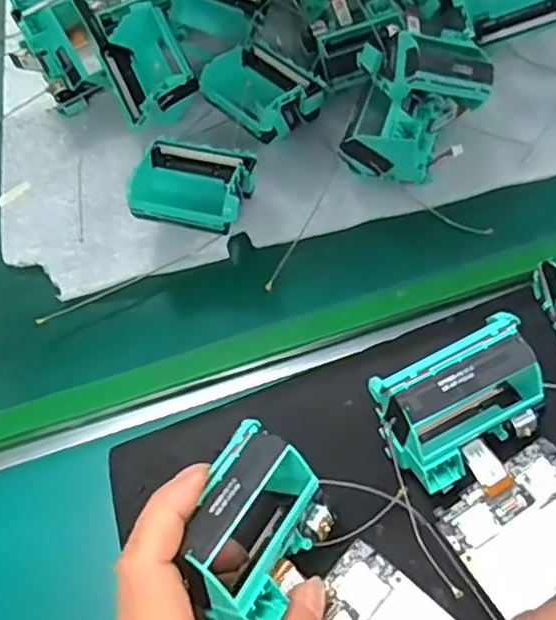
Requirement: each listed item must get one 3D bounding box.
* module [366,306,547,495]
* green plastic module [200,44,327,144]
[{"bbox_3d":[0.077,0.044,0.289,0.072,0.057,0.043,-29,58,-9],"label":"module"},{"bbox_3d":[-0.012,-0.150,0.467,0.063,0.036,0.072,-38,59,-19],"label":"green plastic module"}]

